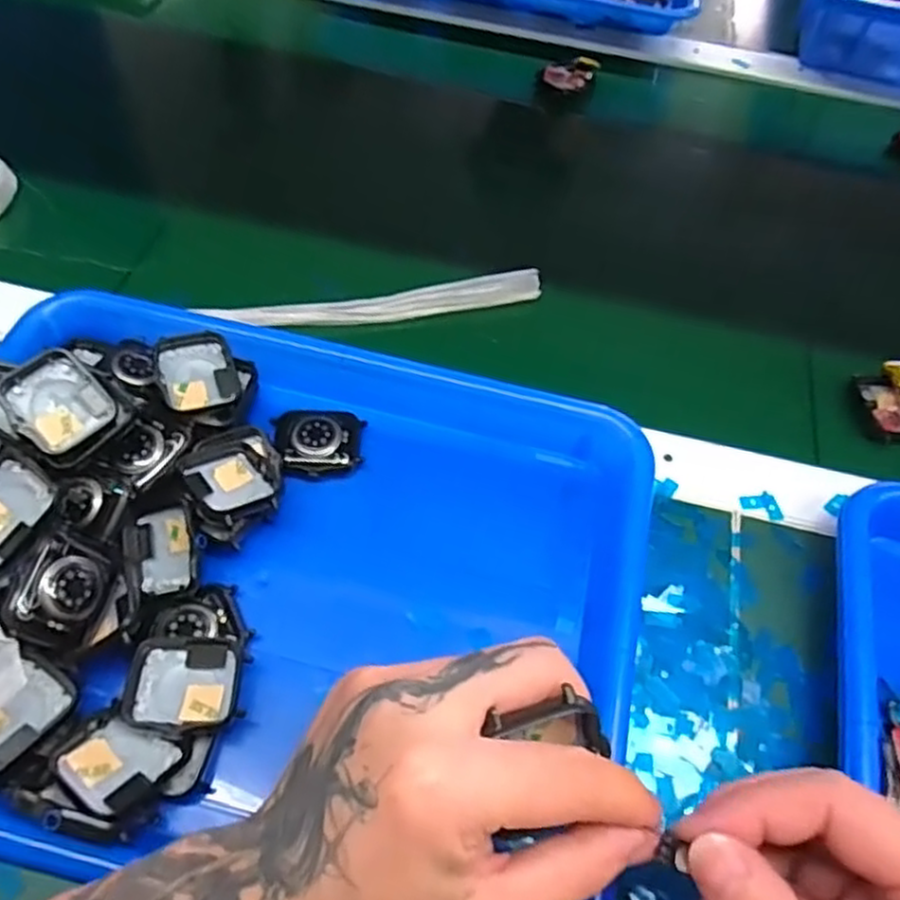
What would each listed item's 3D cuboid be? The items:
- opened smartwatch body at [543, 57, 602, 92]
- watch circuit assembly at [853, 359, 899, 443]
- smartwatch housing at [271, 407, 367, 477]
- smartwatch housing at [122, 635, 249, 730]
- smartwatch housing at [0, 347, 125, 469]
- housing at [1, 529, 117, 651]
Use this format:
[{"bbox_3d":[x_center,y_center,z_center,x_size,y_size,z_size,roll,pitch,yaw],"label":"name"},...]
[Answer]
[{"bbox_3d":[0.100,-0.304,0.584,0.031,0.008,0.045,40,63,19],"label":"opened smartwatch body"},{"bbox_3d":[0.258,-0.030,0.418,0.040,0.015,0.056,7,57,0],"label":"watch circuit assembly"},{"bbox_3d":[-0.067,-0.003,0.371,0.043,0.017,0.037,-2,58,-6],"label":"smartwatch housing"},{"bbox_3d":[-0.107,0.095,0.293,0.043,0.007,0.037,4,52,-11],"label":"smartwatch housing"},{"bbox_3d":[-0.175,-0.019,0.326,0.047,0.009,0.040,45,67,-6],"label":"smartwatch housing"},{"bbox_3d":[-0.154,0.057,0.290,0.007,0.035,0.040,-15,47,34],"label":"housing"}]

